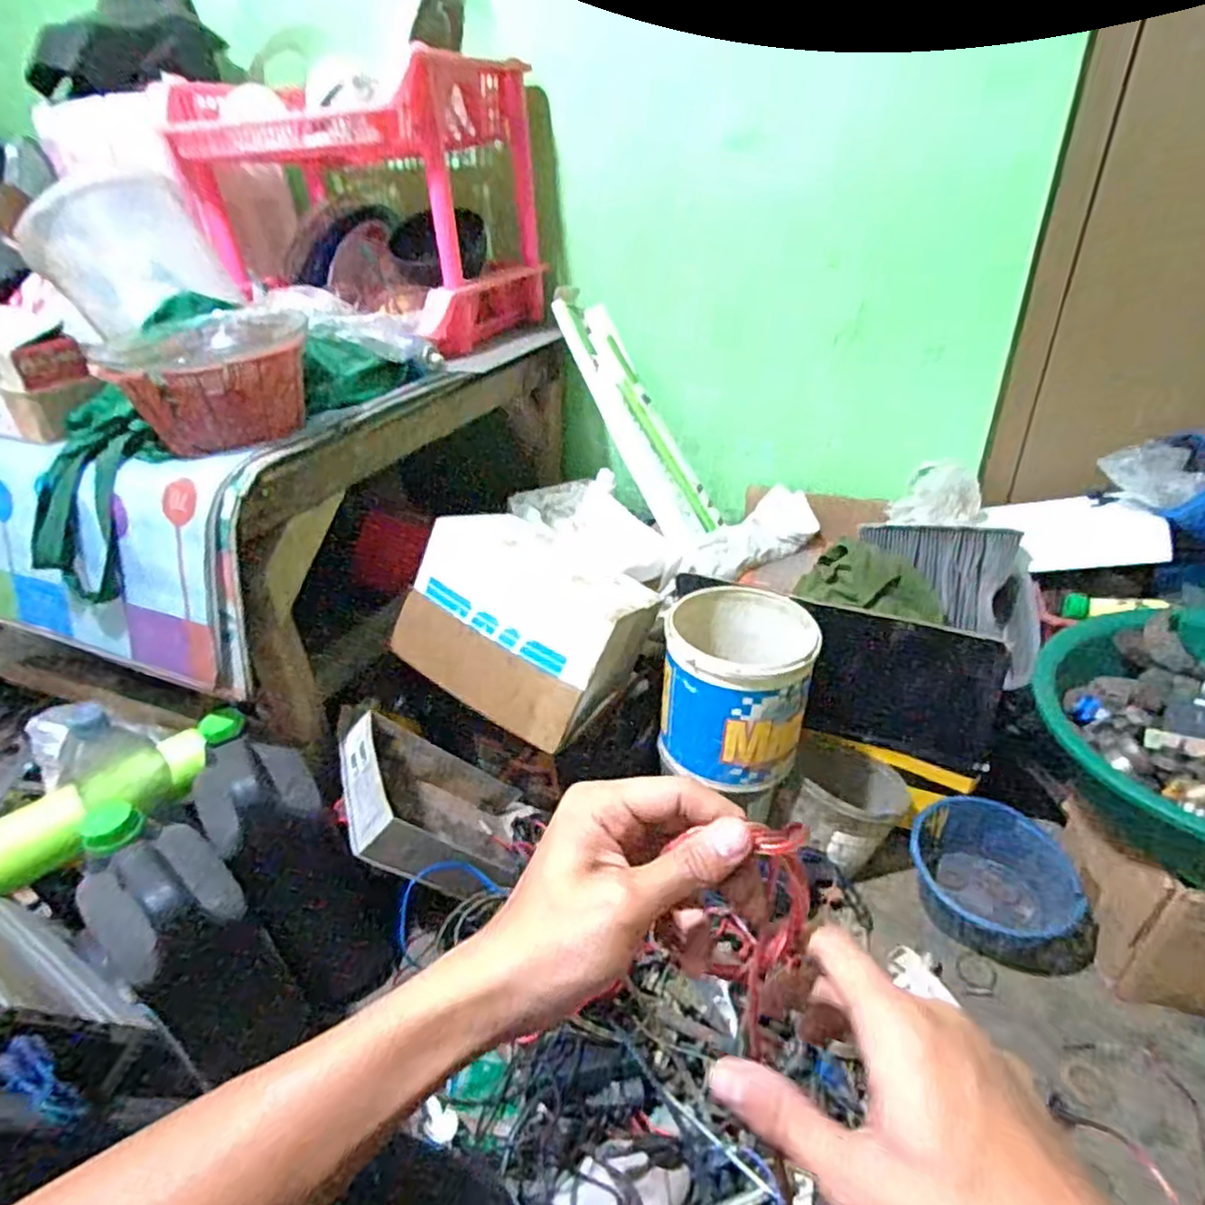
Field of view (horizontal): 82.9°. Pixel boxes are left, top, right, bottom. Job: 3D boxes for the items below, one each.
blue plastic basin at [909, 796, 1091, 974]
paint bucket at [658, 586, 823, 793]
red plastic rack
[{"bbox_3d":[0.490,0.350,0.845,0.203,0.110,0.146,21,40,35],"label":"blue plastic basin"},{"bbox_3d":[0.166,0.106,0.859,0.170,0.185,0.181,-3,32,2],"label":"paint bucket"},{"bbox_3d":[-0.351,-0.597,1.057,0.434,0.332,0.312,10,35,22],"label":"red plastic rack"}]

